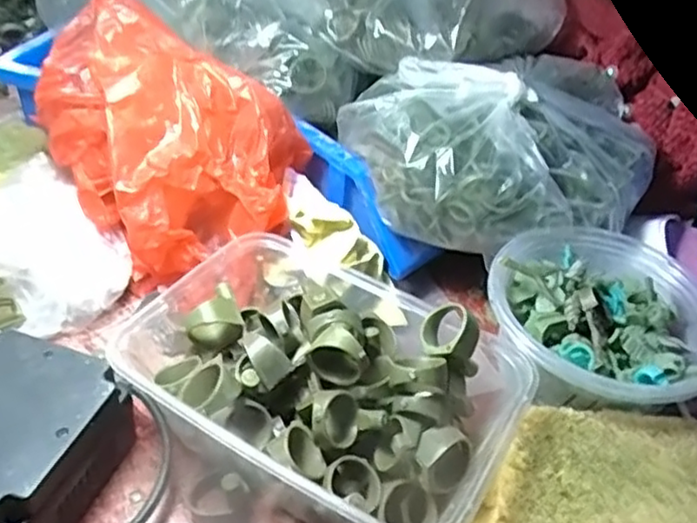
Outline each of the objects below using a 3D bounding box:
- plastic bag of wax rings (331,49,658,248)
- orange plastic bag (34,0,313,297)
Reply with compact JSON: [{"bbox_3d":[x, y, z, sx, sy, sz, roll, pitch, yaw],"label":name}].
[{"bbox_3d":[0.091,-0.071,0.394,0.182,0.066,0.117,-1,40,-8],"label":"plastic bag of wax rings"},{"bbox_3d":[-0.092,-0.068,0.381,0.117,0.113,0.142,-28,50,-33],"label":"orange plastic bag"}]

